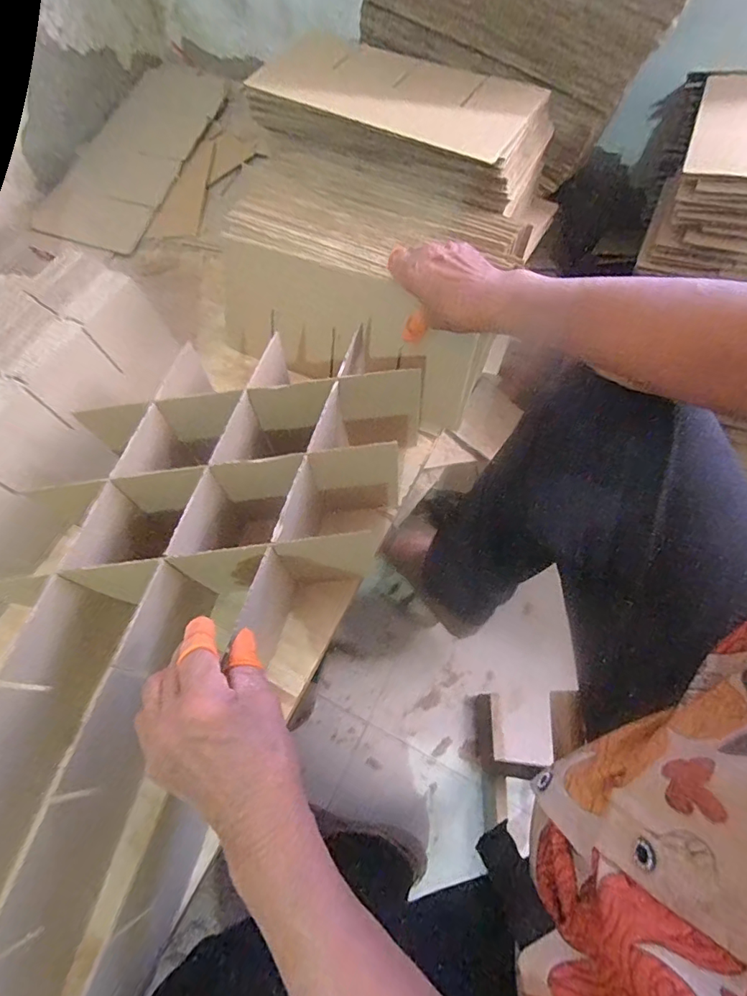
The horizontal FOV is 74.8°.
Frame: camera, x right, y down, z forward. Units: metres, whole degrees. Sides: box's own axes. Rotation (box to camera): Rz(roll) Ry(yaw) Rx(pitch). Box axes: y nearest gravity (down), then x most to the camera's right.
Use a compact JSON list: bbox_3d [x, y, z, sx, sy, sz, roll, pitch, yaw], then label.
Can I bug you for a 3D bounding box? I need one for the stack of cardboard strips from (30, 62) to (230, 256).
[{"bbox_3d":[-0.367,-0.547,0.767,0.171,0.015,0.384,21,75,7],"label":"stack of cardboard strips"}]

